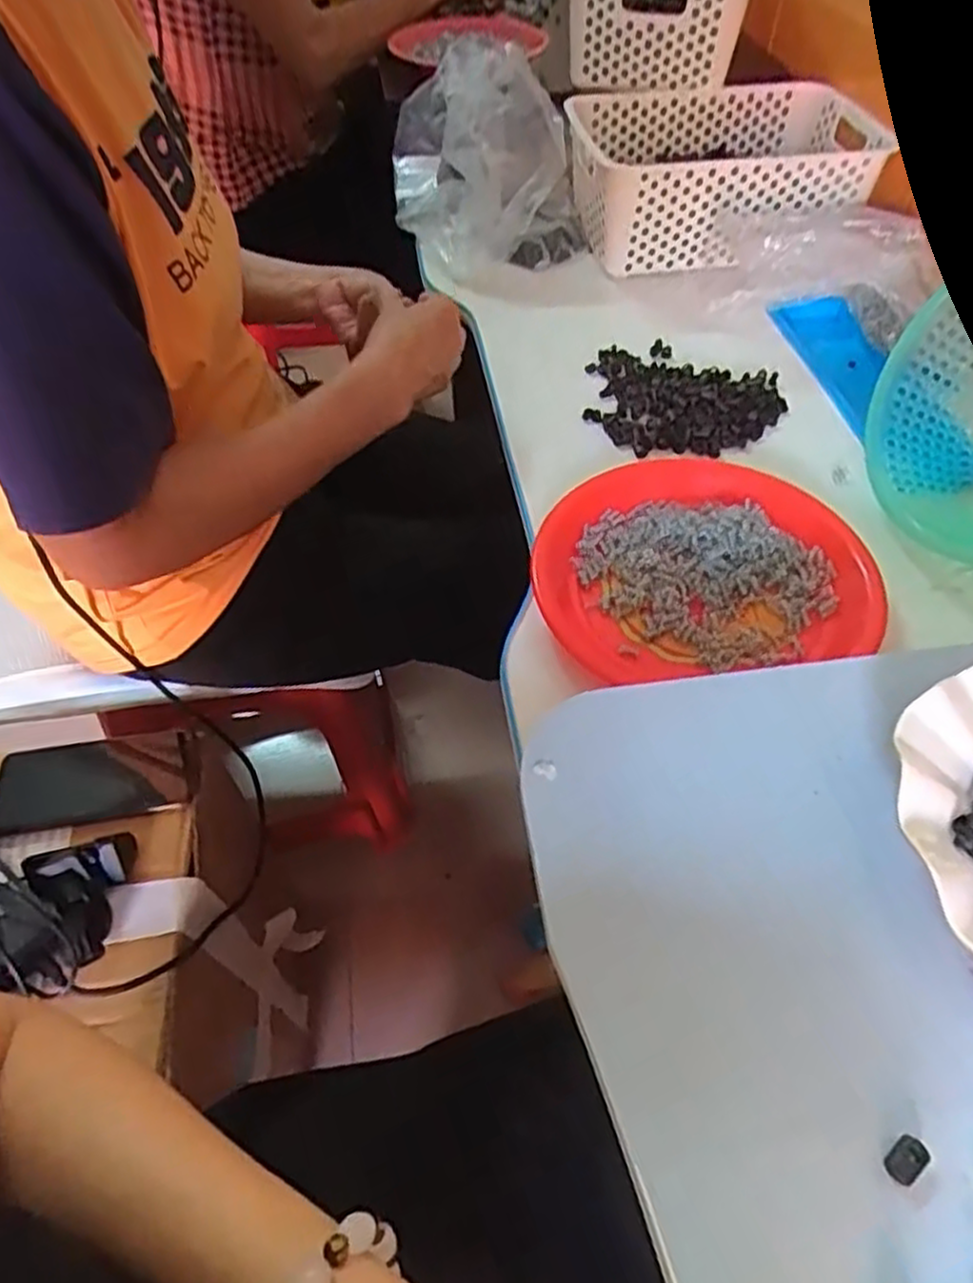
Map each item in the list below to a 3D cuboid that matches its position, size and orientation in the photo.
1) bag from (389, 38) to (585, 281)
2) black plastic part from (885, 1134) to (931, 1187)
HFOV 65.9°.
[{"bbox_3d":[-0.002,-0.519,0.820,0.199,0.176,0.186,-8,52,-4],"label":"bag"},{"bbox_3d":[0.156,0.191,0.277,0.016,0.004,0.011,-31,56,-25],"label":"black plastic part"}]

